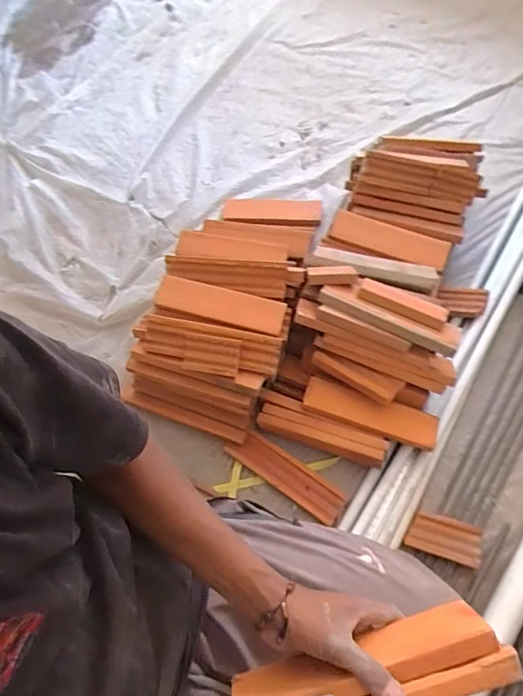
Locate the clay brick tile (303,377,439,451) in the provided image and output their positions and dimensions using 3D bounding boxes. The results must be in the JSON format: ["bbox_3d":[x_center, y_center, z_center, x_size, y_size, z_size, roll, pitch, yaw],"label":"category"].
[{"bbox_3d":[0.184,0.112,0.806,0.224,0.016,0.065,16,65,11],"label":"clay brick tile"}]

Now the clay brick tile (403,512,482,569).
[{"bbox_3d":[0.297,0.308,0.770,0.110,0.011,0.063,16,65,11],"label":"clay brick tile"}]

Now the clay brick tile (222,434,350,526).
[{"bbox_3d":[0.047,0.225,0.848,0.219,0.016,0.063,32,69,18],"label":"clay brick tile"}]

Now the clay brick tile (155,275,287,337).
[{"bbox_3d":[-0.073,-0.074,0.810,0.226,0.020,0.068,12,64,9],"label":"clay brick tile"}]

